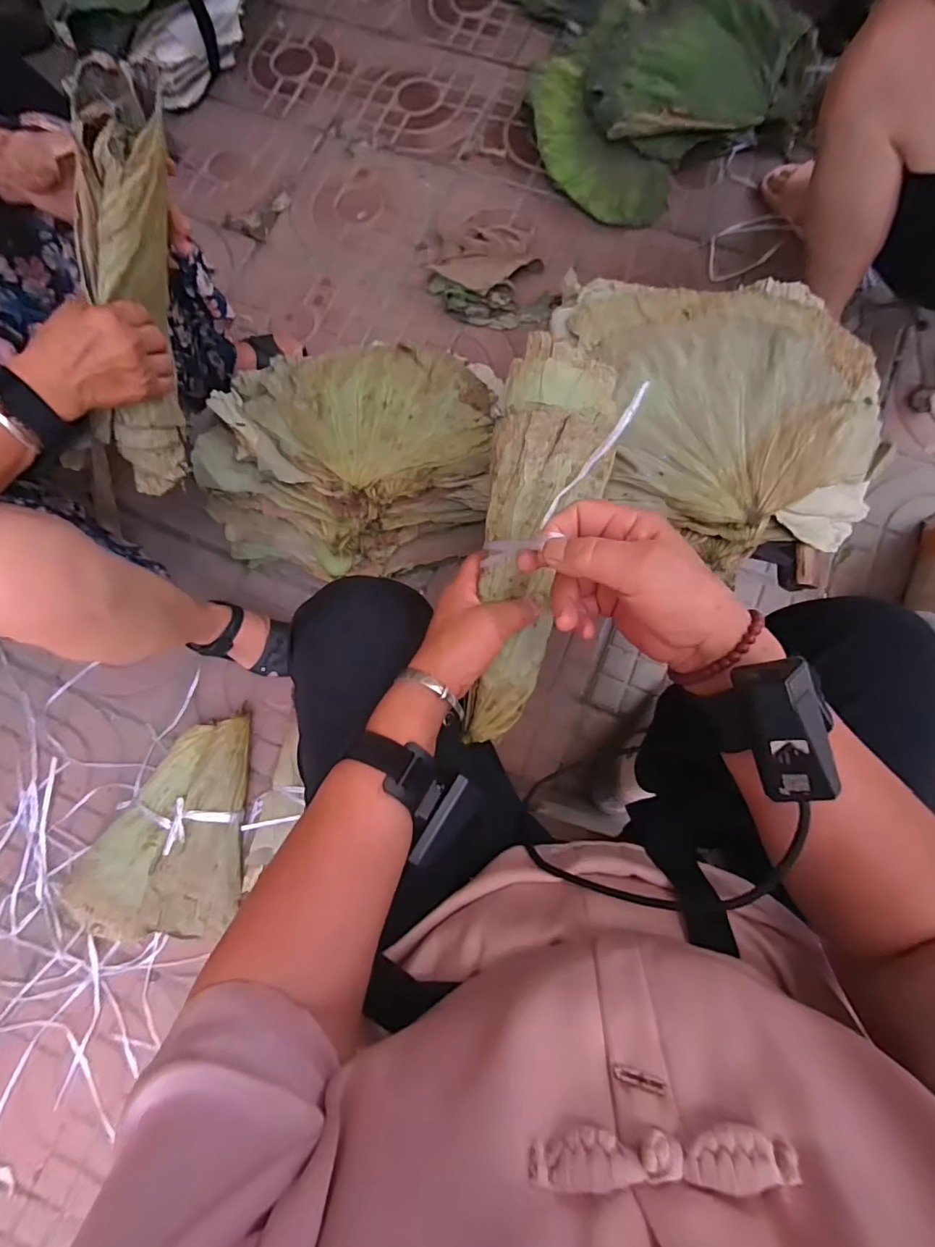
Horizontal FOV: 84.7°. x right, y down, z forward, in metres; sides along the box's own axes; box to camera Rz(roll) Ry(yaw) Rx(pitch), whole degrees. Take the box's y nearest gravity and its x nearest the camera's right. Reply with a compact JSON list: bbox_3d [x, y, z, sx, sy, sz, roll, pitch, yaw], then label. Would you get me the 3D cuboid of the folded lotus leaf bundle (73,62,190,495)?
[{"bbox_3d":[-0.309,-0.290,0.495,0.045,0.352,0.090,23,38,6],"label":"folded lotus leaf bundle"}]

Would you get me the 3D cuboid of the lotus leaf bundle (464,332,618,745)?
[{"bbox_3d":[0.053,-0.051,0.402,0.086,0.057,0.297,10,103,4],"label":"lotus leaf bundle"}]

